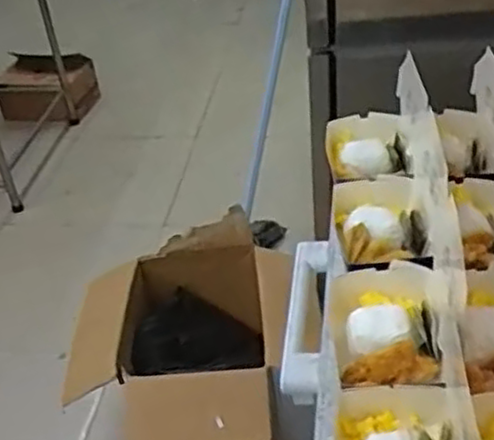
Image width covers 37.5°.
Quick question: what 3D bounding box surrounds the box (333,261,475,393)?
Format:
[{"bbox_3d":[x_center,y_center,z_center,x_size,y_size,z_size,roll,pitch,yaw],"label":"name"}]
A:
[{"bbox_3d":[0.175,0.119,0.841,0.147,0.097,0.201,-1,37,8],"label":"box"}]

